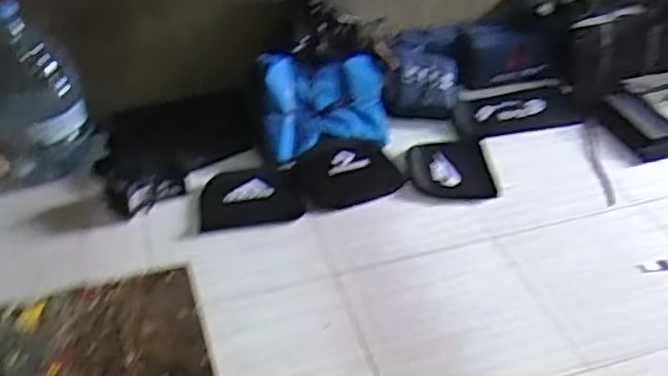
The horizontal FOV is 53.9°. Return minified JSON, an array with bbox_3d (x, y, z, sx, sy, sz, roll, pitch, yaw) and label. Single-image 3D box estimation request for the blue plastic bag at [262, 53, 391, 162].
[{"bbox_3d":[-0.022,-0.225,1.825,0.351,0.227,0.171,-8,38,-10],"label":"blue plastic bag"}]

